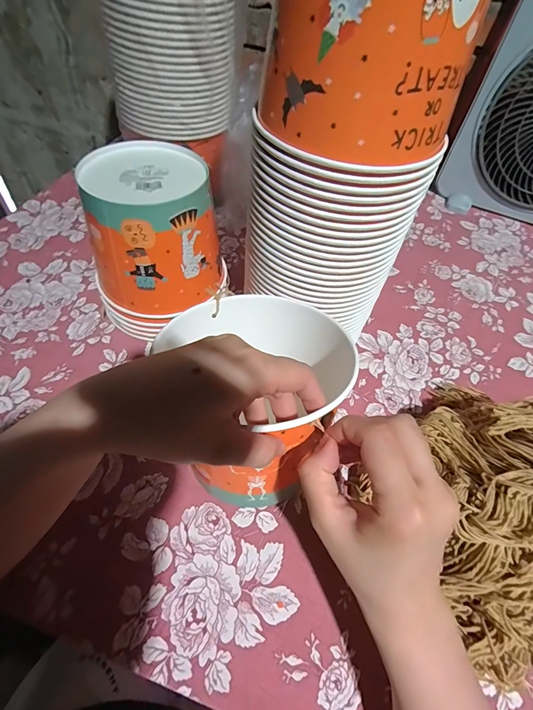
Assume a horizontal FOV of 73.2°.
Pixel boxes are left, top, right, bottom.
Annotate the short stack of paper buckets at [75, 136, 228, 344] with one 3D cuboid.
[{"bbox_3d":[-0.132,-0.123,0.428,0.148,0.186,0.132,-22,59,-20],"label":"short stack of paper buckets"}]

